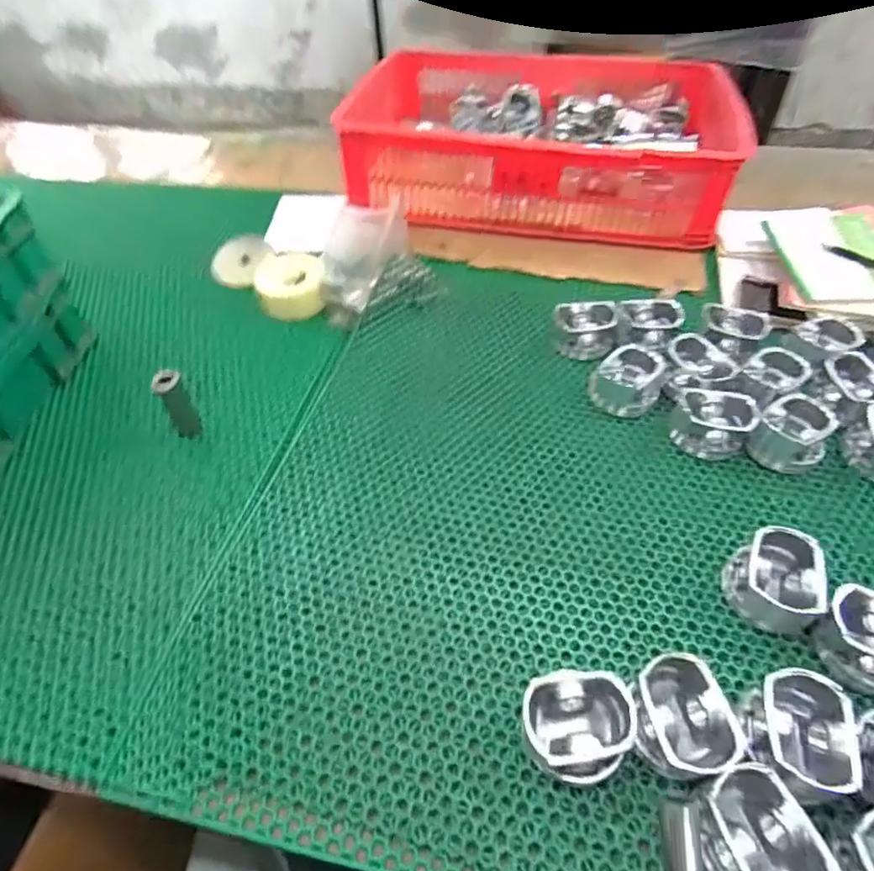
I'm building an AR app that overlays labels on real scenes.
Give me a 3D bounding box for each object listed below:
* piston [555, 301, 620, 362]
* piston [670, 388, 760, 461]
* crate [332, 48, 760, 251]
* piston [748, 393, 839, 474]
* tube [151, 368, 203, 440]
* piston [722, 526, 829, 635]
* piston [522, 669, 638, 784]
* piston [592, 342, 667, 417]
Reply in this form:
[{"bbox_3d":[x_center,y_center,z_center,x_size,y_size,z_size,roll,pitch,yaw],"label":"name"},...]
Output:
[{"bbox_3d":[0.189,-0.137,0.709,0.071,0.048,0.071,-1,47,1],"label":"piston"},{"bbox_3d":[0.294,-0.013,0.597,0.077,0.051,0.065,27,54,24],"label":"piston"},{"bbox_3d":[0.174,-0.521,0.981,0.623,0.151,0.465,5,48,7],"label":"crate"},{"bbox_3d":[0.368,0.001,0.575,0.063,0.058,0.067,-1,48,1],"label":"piston"},{"bbox_3d":[-0.283,-0.032,0.610,0.029,0.083,0.030,-30,54,-23],"label":"tube"},{"bbox_3d":[0.286,0.120,0.471,0.066,0.056,0.073,0,48,2],"label":"piston"},{"bbox_3d":[0.104,0.208,0.402,0.083,0.052,0.062,-3,48,-1],"label":"piston"},{"bbox_3d":[0.222,-0.065,0.648,0.065,0.052,0.065,25,53,22],"label":"piston"}]

